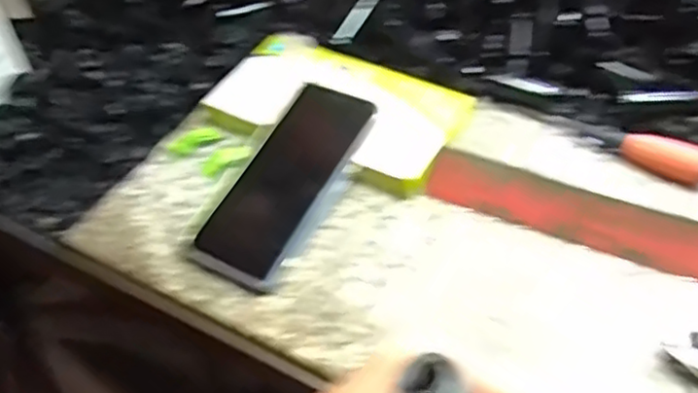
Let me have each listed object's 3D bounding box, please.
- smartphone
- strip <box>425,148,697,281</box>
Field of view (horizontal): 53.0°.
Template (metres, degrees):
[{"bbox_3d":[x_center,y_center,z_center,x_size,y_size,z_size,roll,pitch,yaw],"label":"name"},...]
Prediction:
[{"bbox_3d":[-0.042,-0.012,0.473,0.065,0.008,0.153,23,67,23],"label":"smartphone"},{"bbox_3d":[0.156,0.014,0.431,0.220,0.017,0.029,20,53,21],"label":"strip"}]

